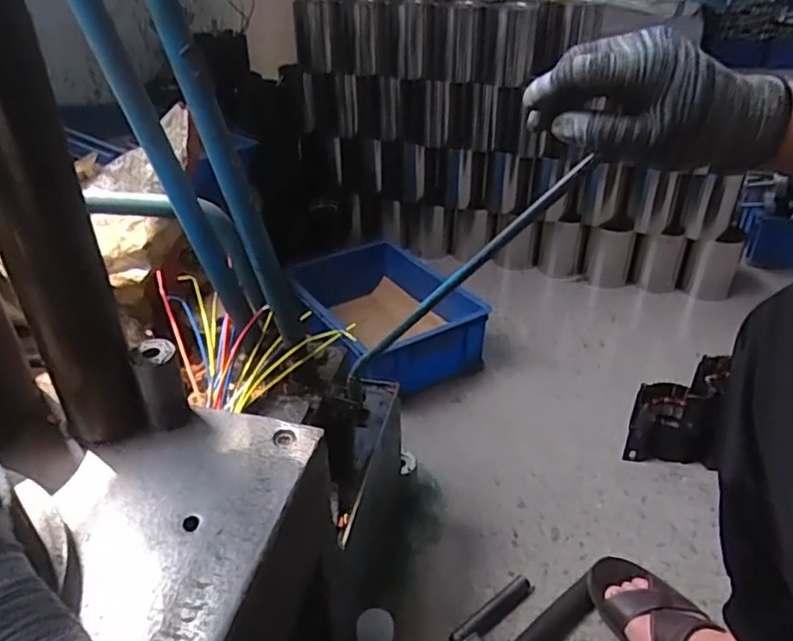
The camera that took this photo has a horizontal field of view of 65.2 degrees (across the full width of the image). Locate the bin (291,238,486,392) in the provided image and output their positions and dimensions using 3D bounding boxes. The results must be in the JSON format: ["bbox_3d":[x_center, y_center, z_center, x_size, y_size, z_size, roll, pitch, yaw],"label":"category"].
[{"bbox_3d":[-0.037,-0.012,1.347,0.301,0.139,0.411,-18,37,-23],"label":"bin"}]

